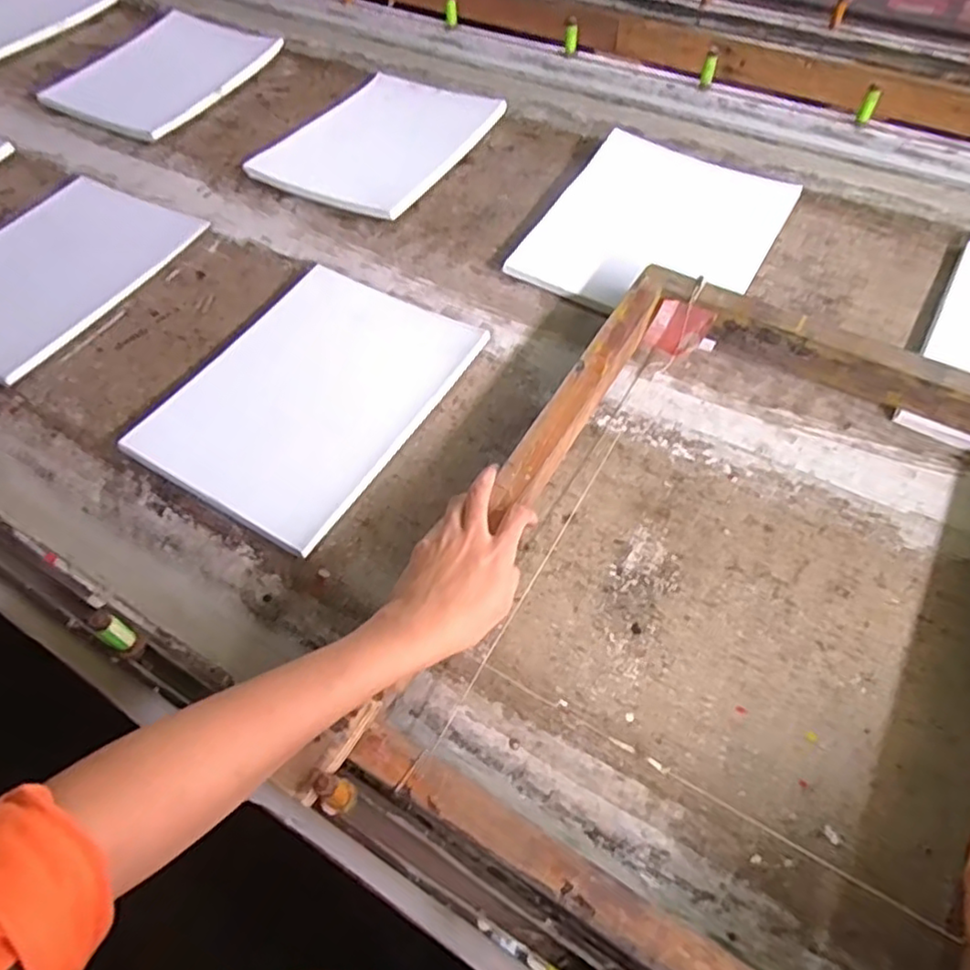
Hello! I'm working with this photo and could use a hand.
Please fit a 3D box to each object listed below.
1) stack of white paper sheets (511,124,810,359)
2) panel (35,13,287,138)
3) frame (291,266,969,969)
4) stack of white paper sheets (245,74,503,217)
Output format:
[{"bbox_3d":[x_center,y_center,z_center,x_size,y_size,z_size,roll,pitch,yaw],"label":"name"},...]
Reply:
[{"bbox_3d":[0.192,-0.286,0.719,0.228,0.026,0.278,26,62,18],"label":"stack of white paper sheets"},{"bbox_3d":[-0.493,-0.620,0.970,0.277,0.013,0.294,26,62,19],"label":"panel"},{"bbox_3d":[0.193,0.065,0.463,0.396,0.054,0.510,26,62,18],"label":"frame"},{"bbox_3d":[-0.130,-0.440,0.838,0.209,0.022,0.277,26,62,19],"label":"stack of white paper sheets"}]

